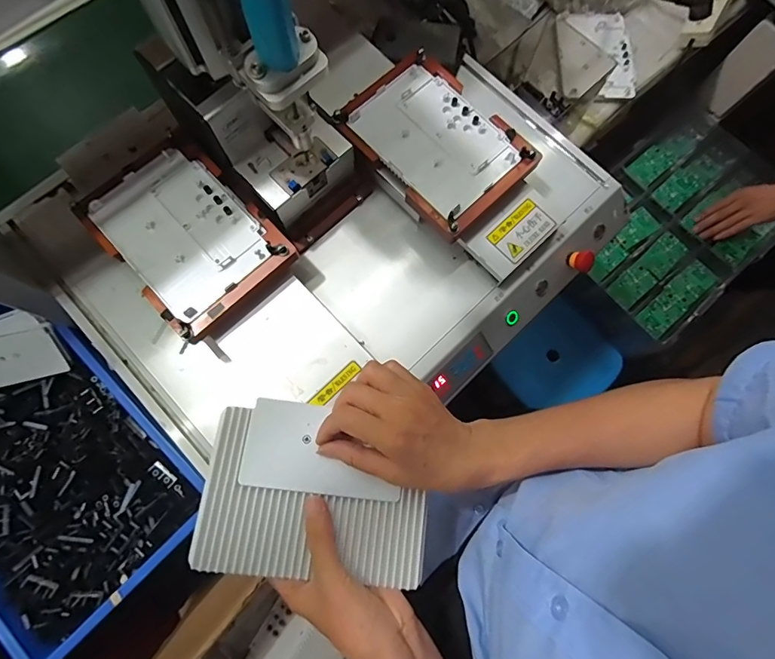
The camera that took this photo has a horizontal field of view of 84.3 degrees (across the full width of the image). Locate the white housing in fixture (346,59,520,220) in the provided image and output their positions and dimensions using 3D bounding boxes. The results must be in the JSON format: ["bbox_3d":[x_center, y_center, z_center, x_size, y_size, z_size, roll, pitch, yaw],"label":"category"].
[{"bbox_3d":[0.057,-0.234,0.522,0.130,0.012,0.181,-42,81,-10],"label":"white housing in fixture"}]

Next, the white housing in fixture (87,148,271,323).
[{"bbox_3d":[-0.234,-0.114,0.490,0.137,0.010,0.181,-43,81,-10],"label":"white housing in fixture"}]

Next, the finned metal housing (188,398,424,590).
[{"bbox_3d":[-0.058,0.134,0.359,0.178,0.026,0.134,7,76,1],"label":"finned metal housing"}]

